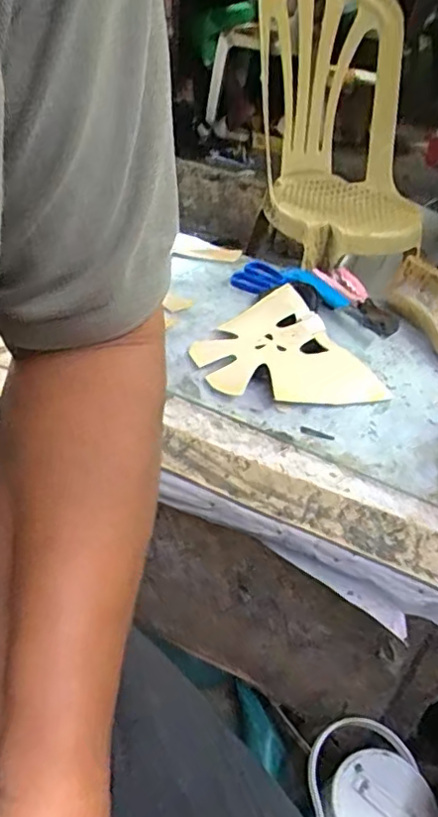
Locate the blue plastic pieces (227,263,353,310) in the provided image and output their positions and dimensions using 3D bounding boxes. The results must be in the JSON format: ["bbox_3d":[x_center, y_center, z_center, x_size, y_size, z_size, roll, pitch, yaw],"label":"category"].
[{"bbox_3d":[0.112,-0.192,0.943,0.178,0.026,0.095,17,39,12],"label":"blue plastic pieces"}]

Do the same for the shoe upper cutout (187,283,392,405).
[{"bbox_3d":[0.071,-0.071,0.772,0.189,0.043,0.242,-15,43,-26],"label":"shoe upper cutout"}]

